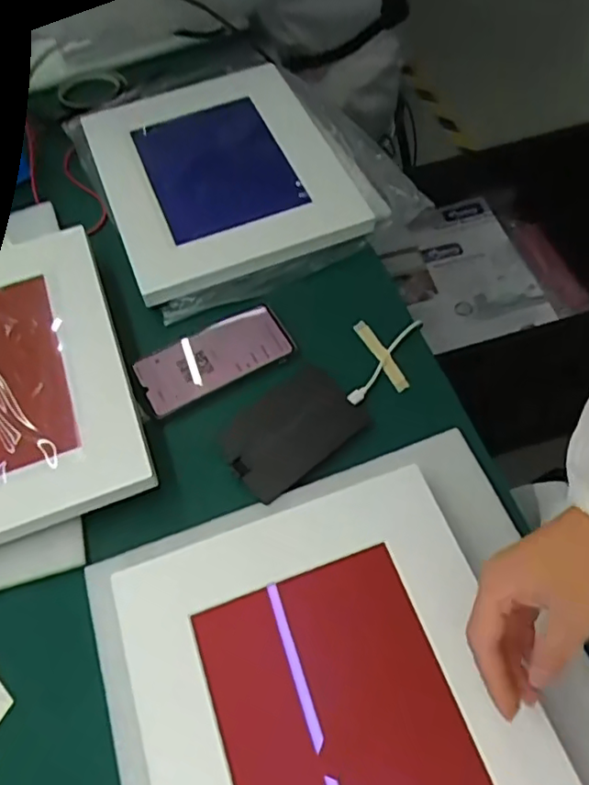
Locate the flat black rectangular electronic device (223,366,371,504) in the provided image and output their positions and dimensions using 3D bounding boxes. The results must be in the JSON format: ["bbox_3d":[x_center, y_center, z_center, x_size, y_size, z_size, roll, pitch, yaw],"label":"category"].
[{"bbox_3d":[-0.002,0.032,0.537,0.118,0.007,0.083,-36,65,-17],"label":"flat black rectangular electronic device"}]

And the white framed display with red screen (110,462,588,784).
[{"bbox_3d":[0.029,0.215,0.406,0.248,0.015,0.311,-20,61,-9],"label":"white framed display with red screen"}]

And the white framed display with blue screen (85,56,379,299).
[{"bbox_3d":[-0.078,-0.249,0.688,0.262,0.031,0.288,-20,61,-9],"label":"white framed display with blue screen"}]

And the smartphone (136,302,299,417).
[{"bbox_3d":[-0.076,-0.035,0.576,0.144,0.011,0.061,-25,62,-11],"label":"smartphone"}]

